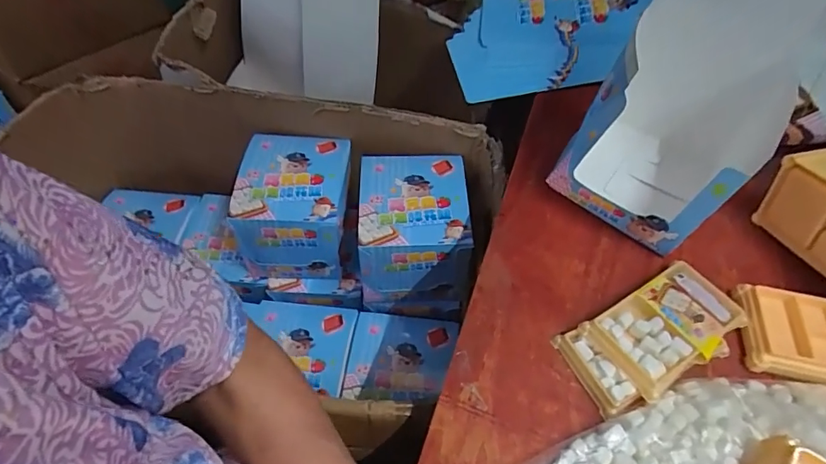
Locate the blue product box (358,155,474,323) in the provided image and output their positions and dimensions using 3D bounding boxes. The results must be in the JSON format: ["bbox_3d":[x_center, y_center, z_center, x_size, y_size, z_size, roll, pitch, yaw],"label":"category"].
[{"bbox_3d":[0.000,0.002,0.693,0.152,0.162,0.174,4,51,2],"label":"blue product box"}]

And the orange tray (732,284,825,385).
[{"bbox_3d":[0.363,0.096,0.417,0.136,0.020,0.080,14,52,9],"label":"orange tray"}]

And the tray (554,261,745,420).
[{"bbox_3d":[0.210,0.083,0.410,0.158,0.020,0.079,-26,52,-15],"label":"tray"}]

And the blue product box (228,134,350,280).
[{"bbox_3d":[-0.168,-0.040,0.711,0.146,0.135,0.166,1,51,-1],"label":"blue product box"}]

